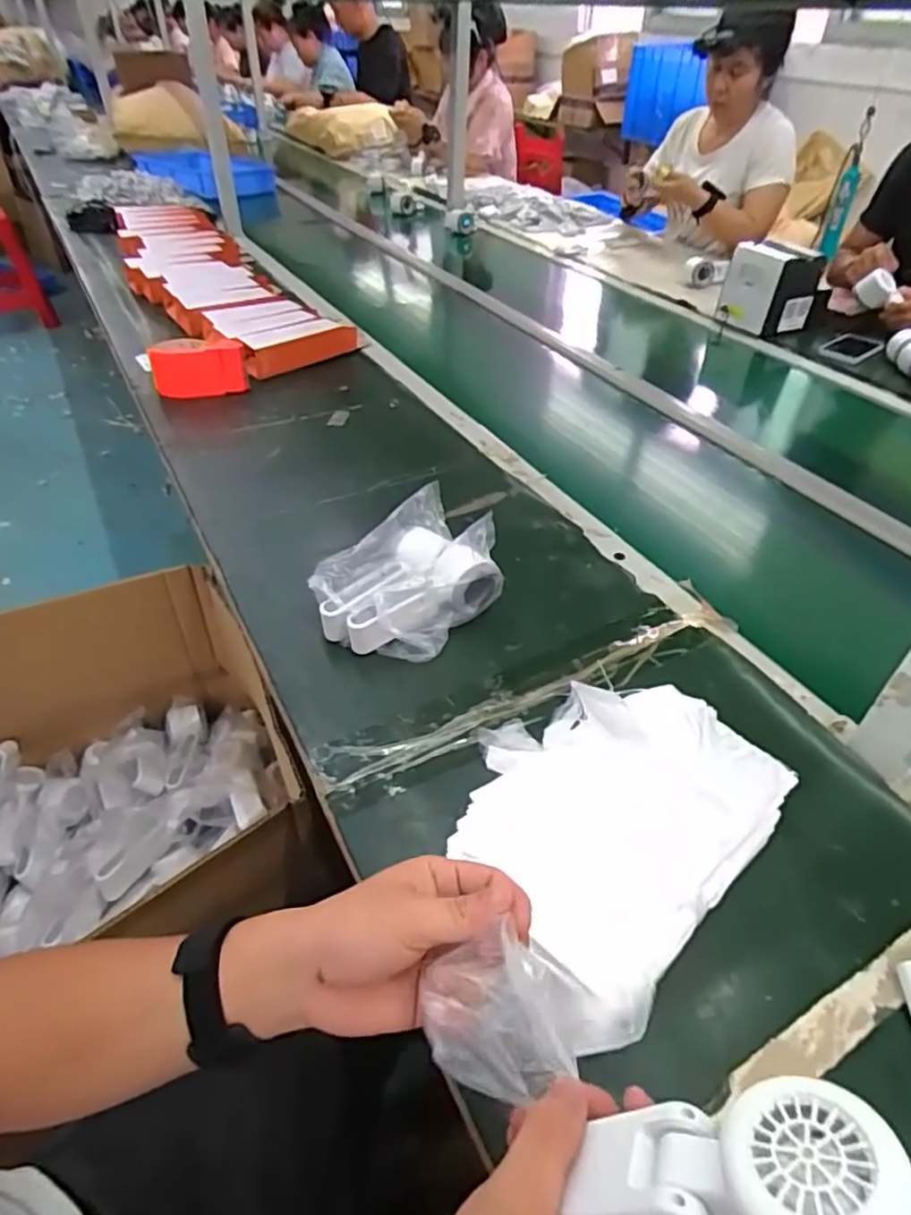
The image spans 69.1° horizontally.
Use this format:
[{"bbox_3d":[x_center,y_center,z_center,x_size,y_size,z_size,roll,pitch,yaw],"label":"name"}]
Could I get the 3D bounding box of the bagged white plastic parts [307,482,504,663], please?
[{"bbox_3d":[-0.045,-0.028,0.676,0.133,0.088,0.180,27,48,26],"label":"bagged white plastic parts"}]

